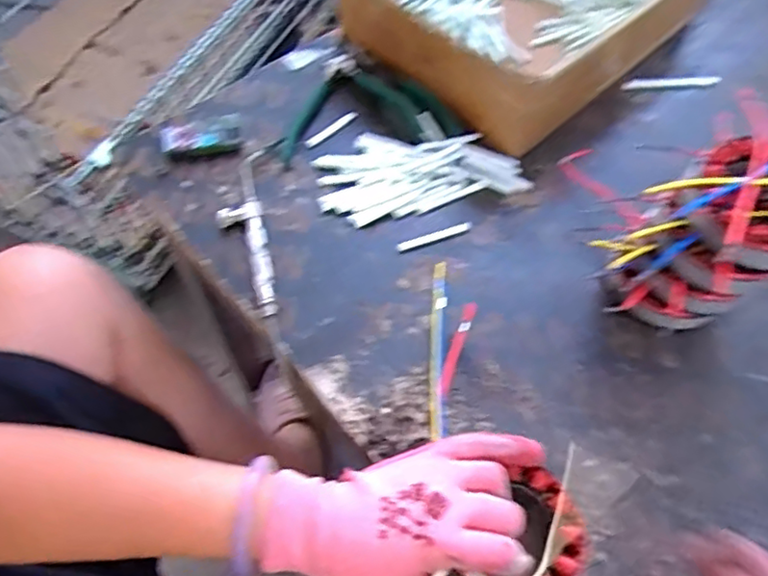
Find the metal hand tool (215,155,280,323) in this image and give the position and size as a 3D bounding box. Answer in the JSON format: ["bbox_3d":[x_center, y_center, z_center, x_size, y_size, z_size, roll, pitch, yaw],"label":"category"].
[{"bbox_3d":[-0.111,-0.041,0.508,0.035,0.017,0.152,-15,60,-9],"label":"metal hand tool"}]

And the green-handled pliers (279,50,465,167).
[{"bbox_3d":[-0.017,-0.175,0.583,0.154,0.018,0.118,-4,59,-3],"label":"green-handled pliers"}]

